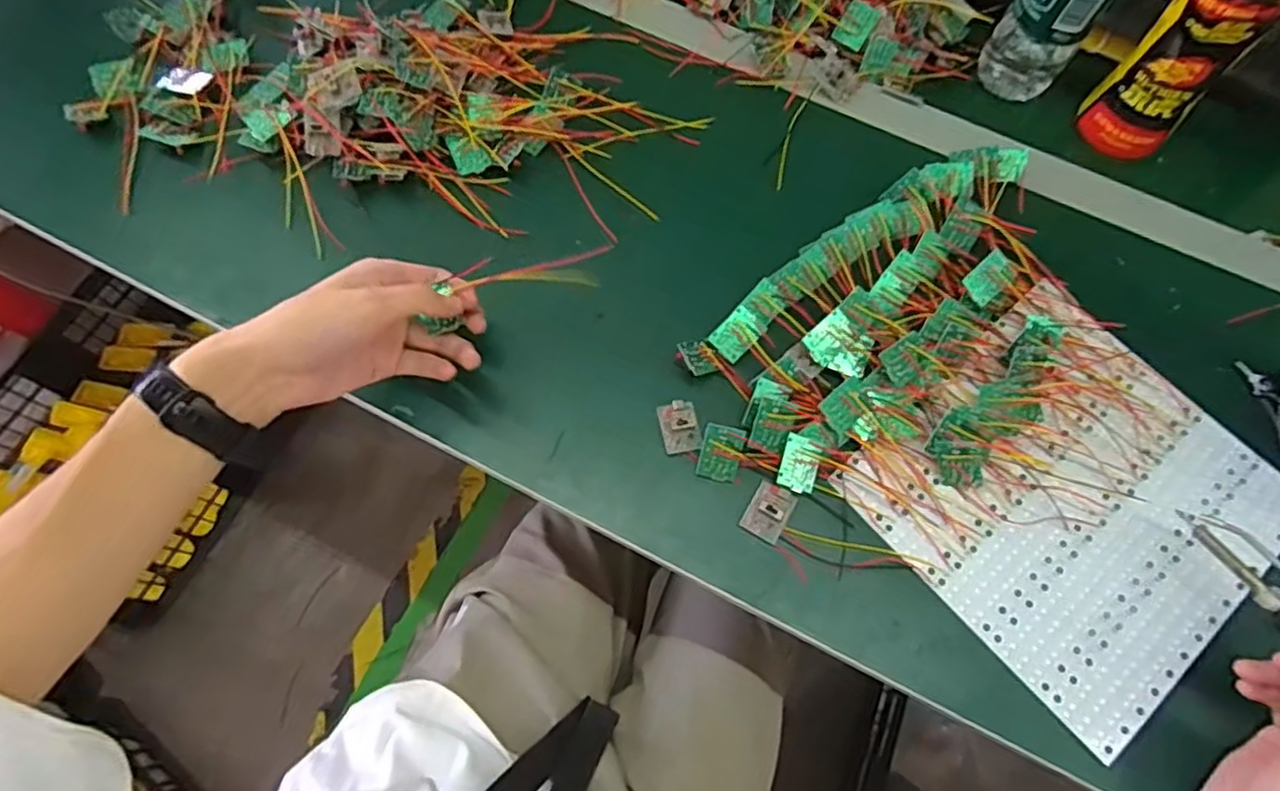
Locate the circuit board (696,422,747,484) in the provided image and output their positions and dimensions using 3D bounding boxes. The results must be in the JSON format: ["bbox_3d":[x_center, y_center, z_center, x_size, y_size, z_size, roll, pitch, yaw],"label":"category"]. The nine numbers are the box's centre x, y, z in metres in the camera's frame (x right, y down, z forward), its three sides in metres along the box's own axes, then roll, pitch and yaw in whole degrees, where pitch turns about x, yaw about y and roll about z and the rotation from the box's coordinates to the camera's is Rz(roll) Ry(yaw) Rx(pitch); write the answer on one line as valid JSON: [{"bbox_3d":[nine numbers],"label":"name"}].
[{"bbox_3d":[0.054,0.038,0.459,0.027,0.004,0.037,13,96,4],"label":"circuit board"}]

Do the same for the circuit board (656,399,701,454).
[{"bbox_3d":[0.027,0.021,0.472,0.026,0.012,0.036,-8,69,-6],"label":"circuit board"}]

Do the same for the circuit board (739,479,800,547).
[{"bbox_3d":[0.085,0.075,0.452,0.027,0.009,0.036,27,70,8],"label":"circuit board"}]

